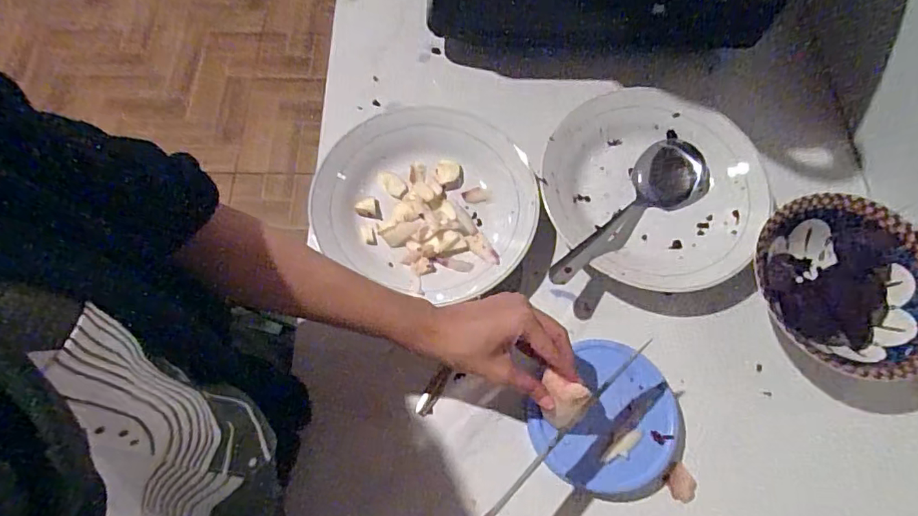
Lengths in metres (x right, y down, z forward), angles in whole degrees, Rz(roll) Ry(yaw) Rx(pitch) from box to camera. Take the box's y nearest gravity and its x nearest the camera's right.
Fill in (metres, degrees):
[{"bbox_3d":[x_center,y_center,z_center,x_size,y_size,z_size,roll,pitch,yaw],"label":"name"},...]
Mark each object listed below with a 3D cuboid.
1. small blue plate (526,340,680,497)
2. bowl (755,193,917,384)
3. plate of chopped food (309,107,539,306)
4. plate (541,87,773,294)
[{"bbox_3d":[0.131,0.144,0.457,0.116,0.027,0.121,1,68,-1],"label":"small blue plate"},{"bbox_3d":[0.356,0.031,0.486,0.166,0.058,0.167,1,68,-1],"label":"bowl"},{"bbox_3d":[-0.028,-0.057,0.523,0.205,0.039,0.188,1,68,-1],"label":"plate of chopped food"},{"bbox_3d":[0.200,-0.069,0.535,0.229,0.041,0.224,1,68,-1],"label":"plate"}]

